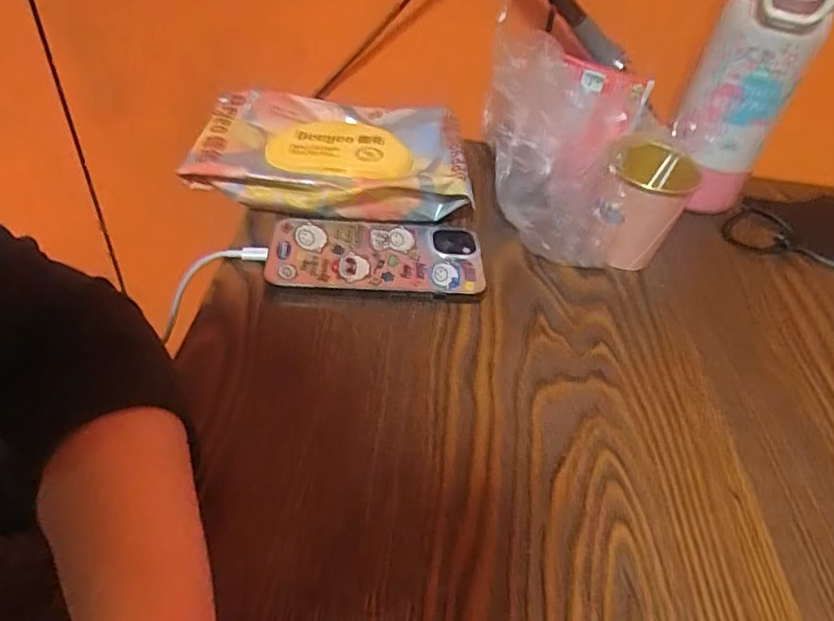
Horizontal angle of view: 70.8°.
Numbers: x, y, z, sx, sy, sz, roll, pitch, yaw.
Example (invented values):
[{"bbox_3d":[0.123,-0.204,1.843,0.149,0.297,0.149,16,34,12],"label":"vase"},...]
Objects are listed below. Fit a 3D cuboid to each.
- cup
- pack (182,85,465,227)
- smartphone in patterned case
[{"bbox_3d":[0.165,-0.076,0.435,0.059,0.085,0.069,18,45,12],"label":"cup"},{"bbox_3d":[-0.066,-0.129,0.479,0.212,0.038,0.134,5,44,-2],"label":"pack"},{"bbox_3d":[-0.029,-0.037,0.420,0.147,0.015,0.079,4,44,-2],"label":"smartphone in patterned case"}]

